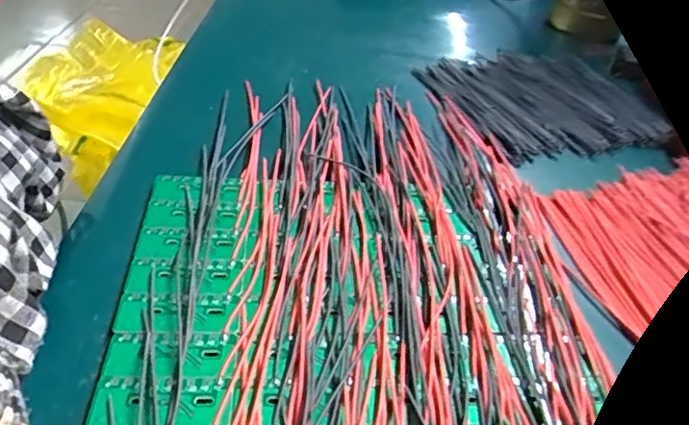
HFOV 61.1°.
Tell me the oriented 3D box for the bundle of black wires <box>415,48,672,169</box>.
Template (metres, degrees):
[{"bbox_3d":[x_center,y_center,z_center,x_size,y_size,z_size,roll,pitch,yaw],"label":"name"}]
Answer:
[{"bbox_3d":[0.127,-0.081,0.394,0.116,0.011,0.130,-12,43,-19],"label":"bundle of black wires"}]

